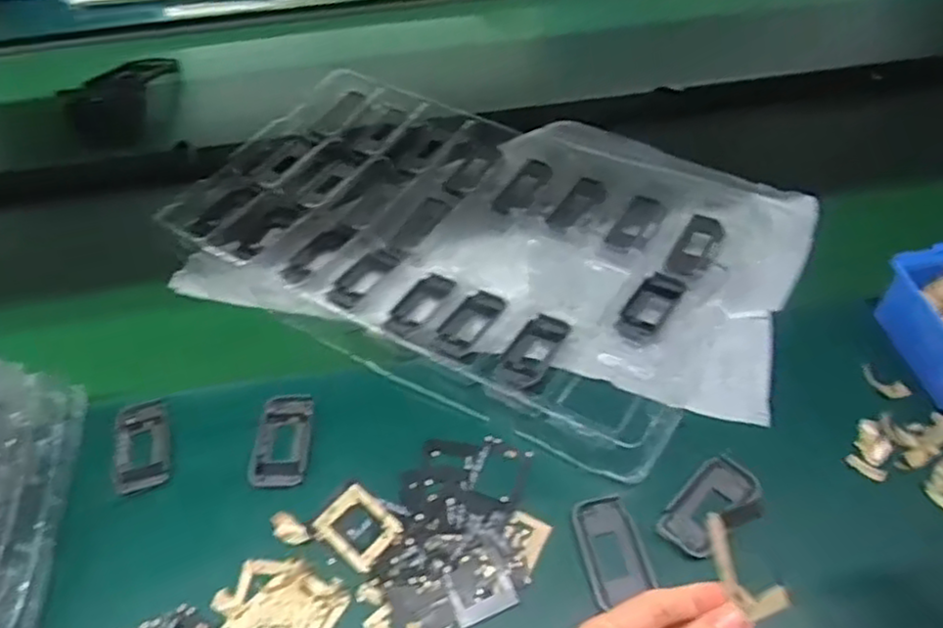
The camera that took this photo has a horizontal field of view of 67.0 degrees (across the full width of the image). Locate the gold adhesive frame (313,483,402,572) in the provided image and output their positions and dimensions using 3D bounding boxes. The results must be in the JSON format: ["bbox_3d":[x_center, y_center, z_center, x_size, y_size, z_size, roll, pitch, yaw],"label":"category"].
[{"bbox_3d":[-0.078,0.146,0.494,0.054,0.004,0.044,31,56,27],"label":"gold adhesive frame"}]

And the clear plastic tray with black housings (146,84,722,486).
[{"bbox_3d":[-0.026,-0.082,0.673,0.521,0.032,0.298,25,54,23],"label":"clear plastic tray with black housings"}]

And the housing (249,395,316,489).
[{"bbox_3d":[-0.142,0.094,0.537,0.041,0.006,0.076,0,48,3],"label":"housing"}]

